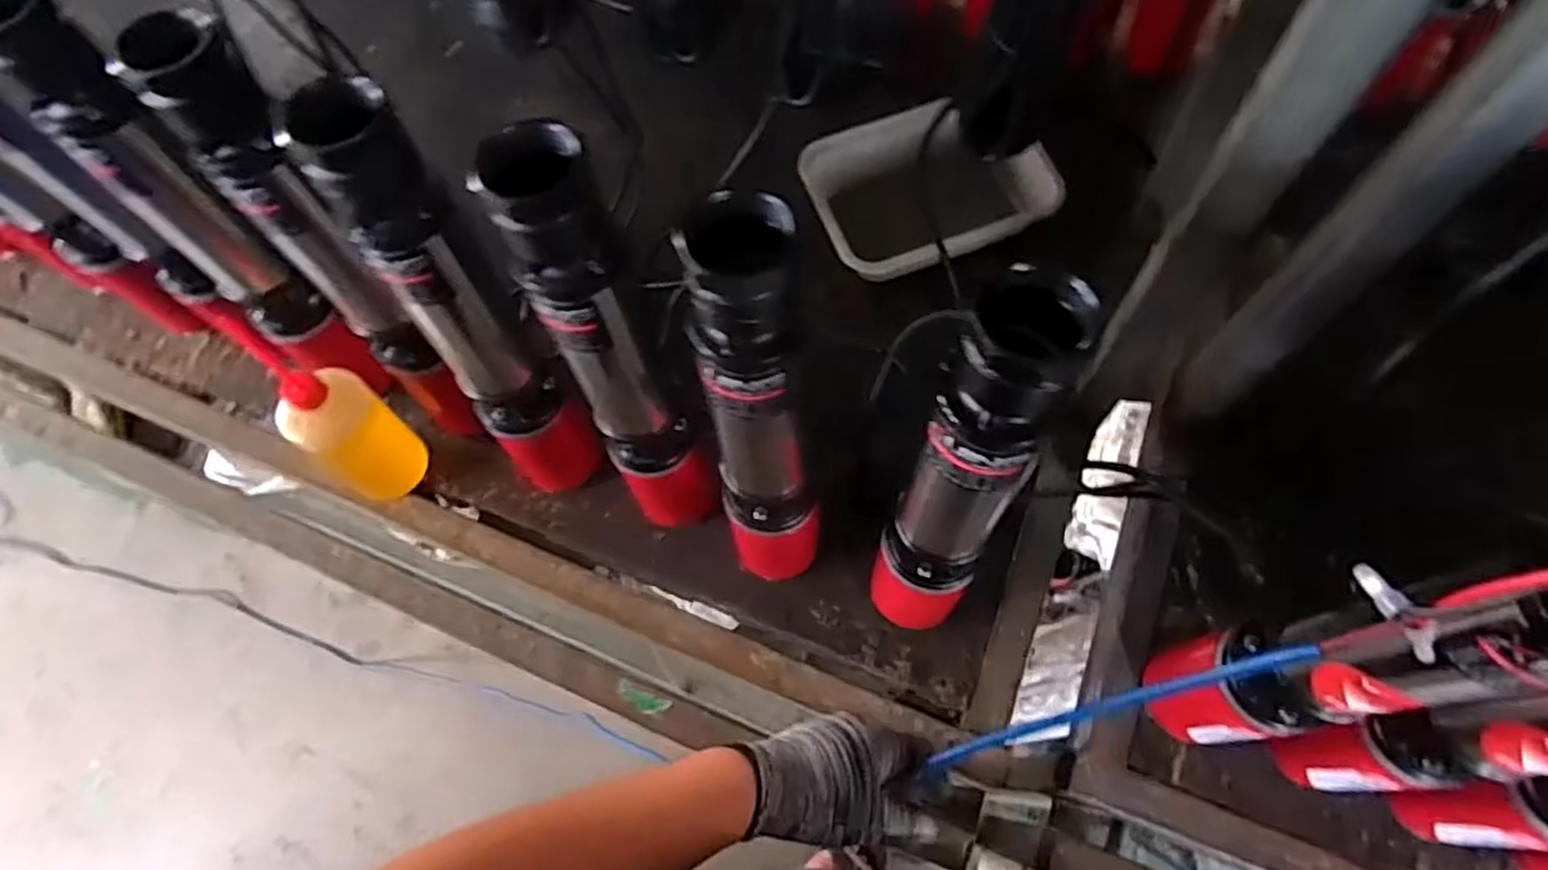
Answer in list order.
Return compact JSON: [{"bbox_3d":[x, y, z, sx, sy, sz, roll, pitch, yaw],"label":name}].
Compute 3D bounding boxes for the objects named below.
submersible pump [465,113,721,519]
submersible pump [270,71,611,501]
[{"bbox_3d":[-0.109,-0.034,0.558,0.077,0.413,0.091,-26,68,-7],"label":"submersible pump"},{"bbox_3d":[-0.218,-0.063,0.597,0.078,0.442,0.084,-30,69,-9],"label":"submersible pump"}]

